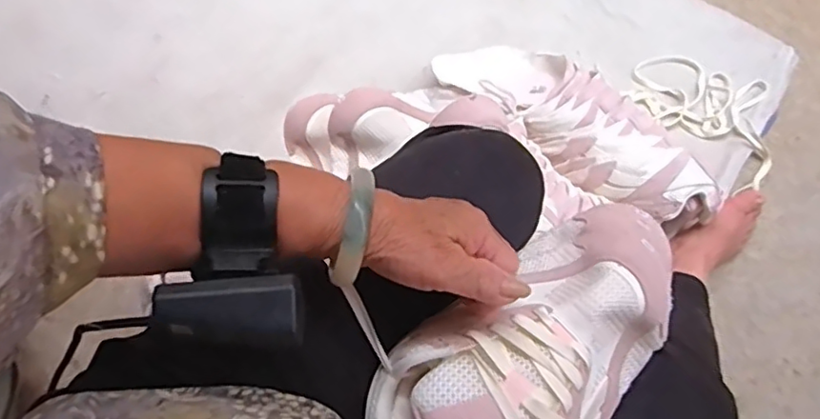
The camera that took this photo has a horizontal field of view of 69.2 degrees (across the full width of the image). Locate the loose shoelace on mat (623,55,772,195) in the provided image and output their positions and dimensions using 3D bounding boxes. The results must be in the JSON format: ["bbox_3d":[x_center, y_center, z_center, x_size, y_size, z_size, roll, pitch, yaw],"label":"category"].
[{"bbox_3d":[0.468,-0.159,0.913,0.246,0.015,0.163,44,78,12],"label":"loose shoelace on mat"}]

